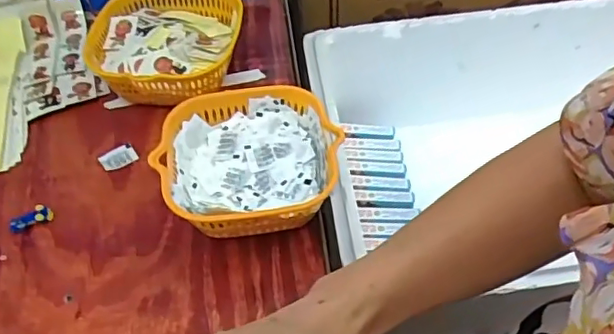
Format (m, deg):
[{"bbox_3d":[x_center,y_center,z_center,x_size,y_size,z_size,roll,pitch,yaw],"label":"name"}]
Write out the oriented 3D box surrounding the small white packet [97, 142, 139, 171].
[{"bbox_3d":[-0.178,-0.009,0.541,0.033,0.007,0.024,-27,54,-20],"label":"small white packet"}]

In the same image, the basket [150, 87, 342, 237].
[{"bbox_3d":[-0.047,0.005,0.481,0.139,0.068,0.132,-7,50,-6],"label":"basket"}]

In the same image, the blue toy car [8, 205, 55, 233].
[{"bbox_3d":[-0.238,0.044,0.494,0.036,0.011,0.015,-18,52,-14],"label":"blue toy car"}]

